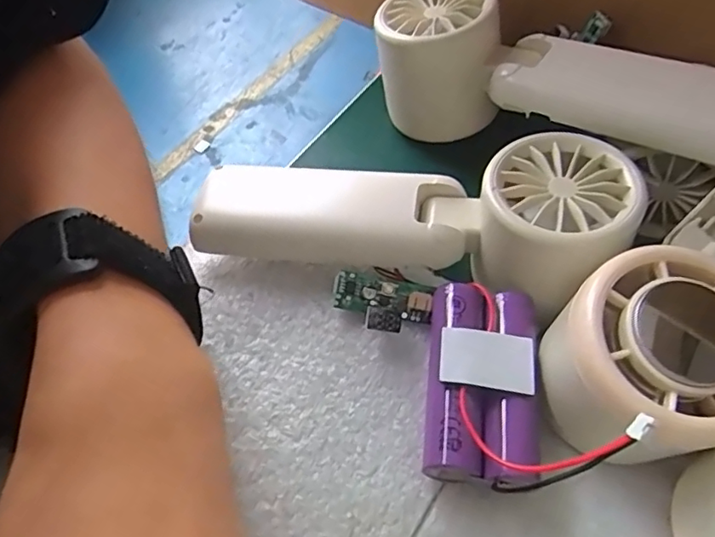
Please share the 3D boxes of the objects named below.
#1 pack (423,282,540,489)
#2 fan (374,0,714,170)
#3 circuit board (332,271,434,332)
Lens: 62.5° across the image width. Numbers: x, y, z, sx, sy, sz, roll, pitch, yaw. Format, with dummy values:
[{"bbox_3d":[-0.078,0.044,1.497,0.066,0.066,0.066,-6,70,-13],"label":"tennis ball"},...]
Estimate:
[{"bbox_3d":[0.043,0.038,0.197,0.040,0.025,0.066,8,55,1],"label":"pack"},{"bbox_3d":[0.080,-0.075,0.253,0.162,0.064,0.049,30,59,18],"label":"fan"},{"bbox_3d":[0.009,0.013,0.219,0.036,0.013,0.021,9,55,2],"label":"circuit board"}]

